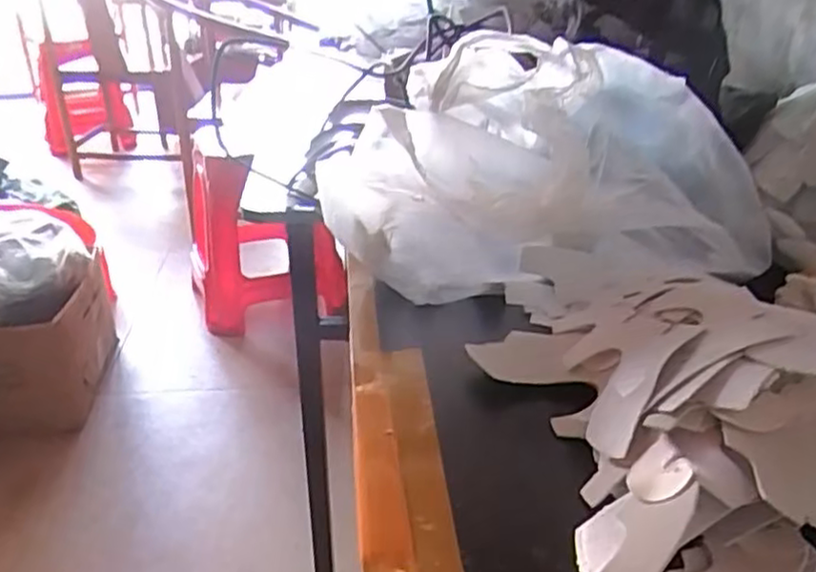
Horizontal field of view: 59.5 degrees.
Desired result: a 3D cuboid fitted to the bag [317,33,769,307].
[{"bbox_3d":[0.105,-0.084,0.526,0.315,0.162,0.112,4,28,7],"label":"bag"}]

